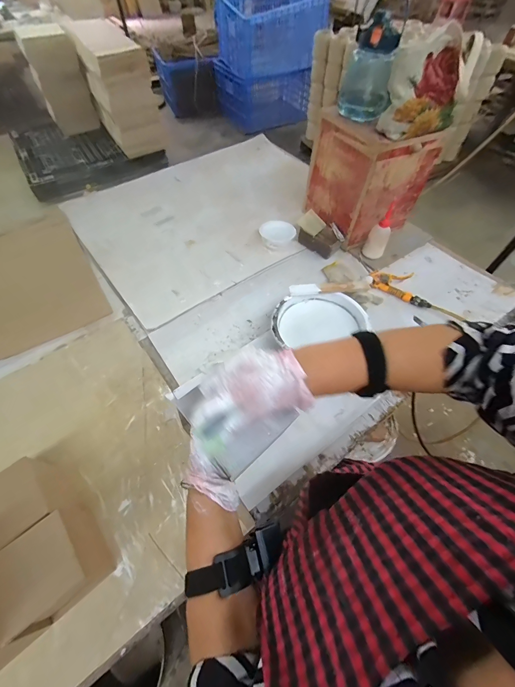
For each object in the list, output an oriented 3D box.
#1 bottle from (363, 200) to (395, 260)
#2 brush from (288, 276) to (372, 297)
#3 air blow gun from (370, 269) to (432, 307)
[{"bbox_3d":[0.366,-0.327,0.882,0.062,0.151,0.072,23,60,14],"label":"bottle"},{"bbox_3d":[0.184,-0.137,0.726,0.206,0.015,0.036,-7,58,-4],"label":"brush"},{"bbox_3d":[0.419,-0.165,0.854,0.178,0.035,0.092,33,63,20],"label":"air blow gun"}]

